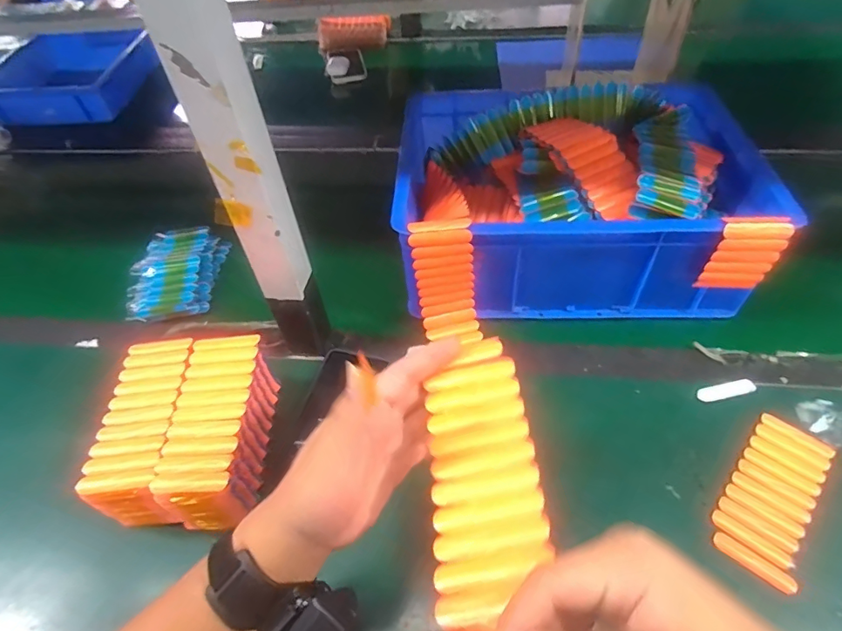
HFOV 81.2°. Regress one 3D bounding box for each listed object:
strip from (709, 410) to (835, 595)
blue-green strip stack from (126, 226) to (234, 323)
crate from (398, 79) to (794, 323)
[{"bbox_3d":[0.318,0.160,0.444,0.066,0.012,0.150,28,57,24],"label":"strip"},{"bbox_3d":[-0.331,-0.057,0.664,0.104,0.034,0.157,-2,50,2],"label":"blue-green strip stack"},{"bbox_3d":[0.178,-0.151,0.619,0.389,0.140,0.288,-1,50,3],"label":"crate"}]

